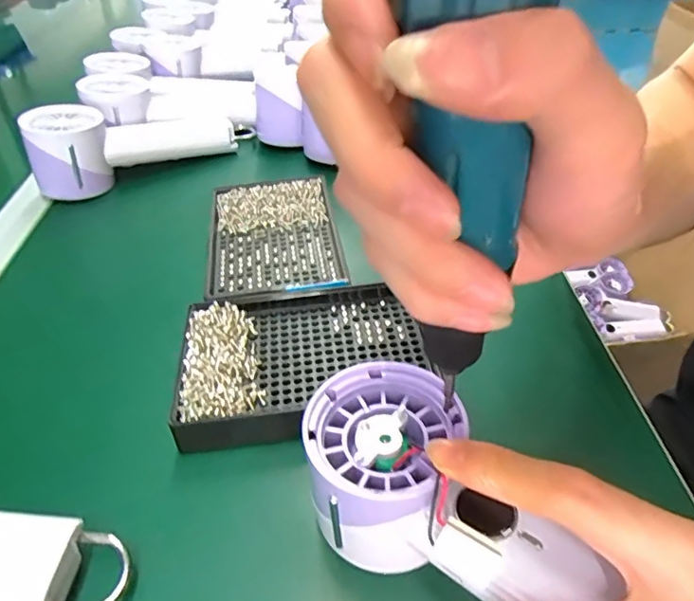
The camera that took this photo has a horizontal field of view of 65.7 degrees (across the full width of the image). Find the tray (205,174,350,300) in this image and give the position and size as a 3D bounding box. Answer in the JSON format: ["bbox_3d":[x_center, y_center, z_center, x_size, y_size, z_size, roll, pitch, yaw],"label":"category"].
[{"bbox_3d":[-0.052,-0.044,0.368,0.088,0.014,0.135,-8,41,-5],"label":"tray"}]

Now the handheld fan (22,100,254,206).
[{"bbox_3d":[-0.182,-0.148,0.479,0.188,0.065,0.056,-28,46,-25],"label":"handheld fan"}]

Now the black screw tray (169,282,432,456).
[{"bbox_3d":[-0.024,0.029,0.291,0.128,0.019,0.087,-8,41,-5],"label":"black screw tray"}]

